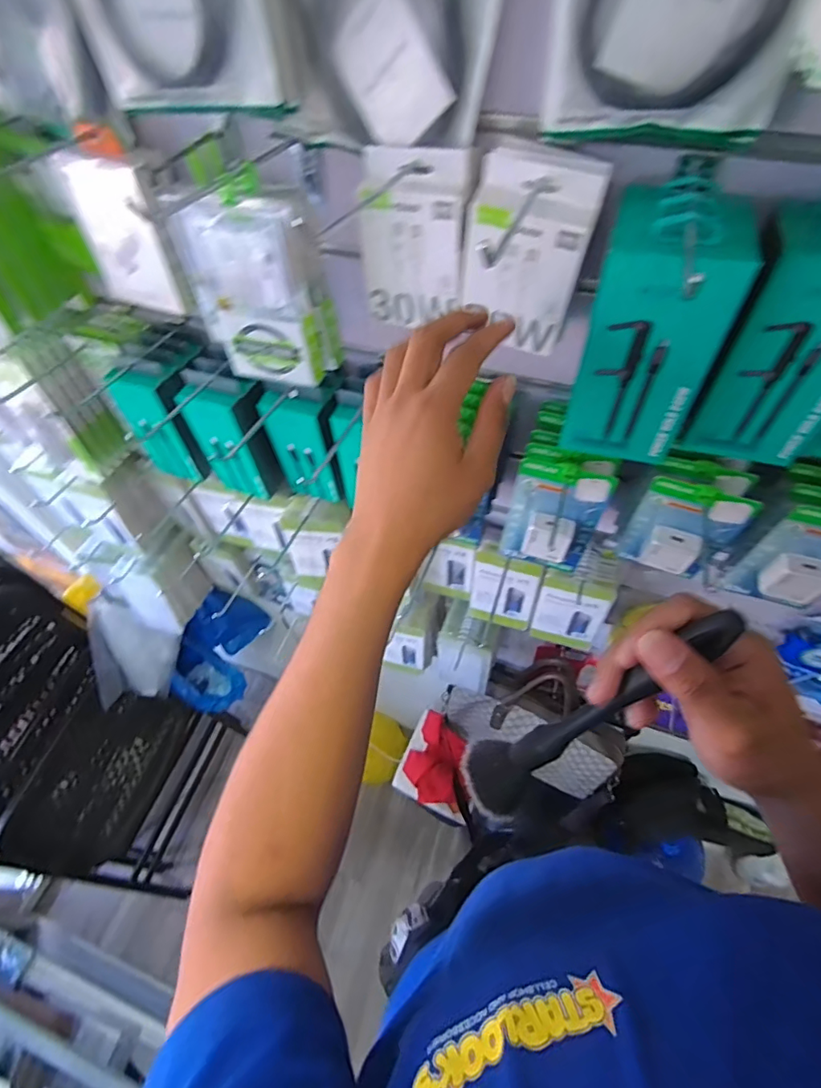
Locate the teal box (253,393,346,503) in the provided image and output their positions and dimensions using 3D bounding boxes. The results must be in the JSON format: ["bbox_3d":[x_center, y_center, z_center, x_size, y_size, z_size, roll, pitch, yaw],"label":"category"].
[{"bbox_3d":[-0.122,-0.111,0.604,0.088,0.150,0.027,15,57,13],"label":"teal box"}]

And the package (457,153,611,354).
[{"bbox_3d":[0.084,-0.211,0.372,0.084,0.119,0.047,12,56,11],"label":"package"}]

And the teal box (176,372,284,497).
[{"bbox_3d":[-0.210,-0.123,0.613,0.094,0.166,0.043,20,58,16],"label":"teal box"}]

